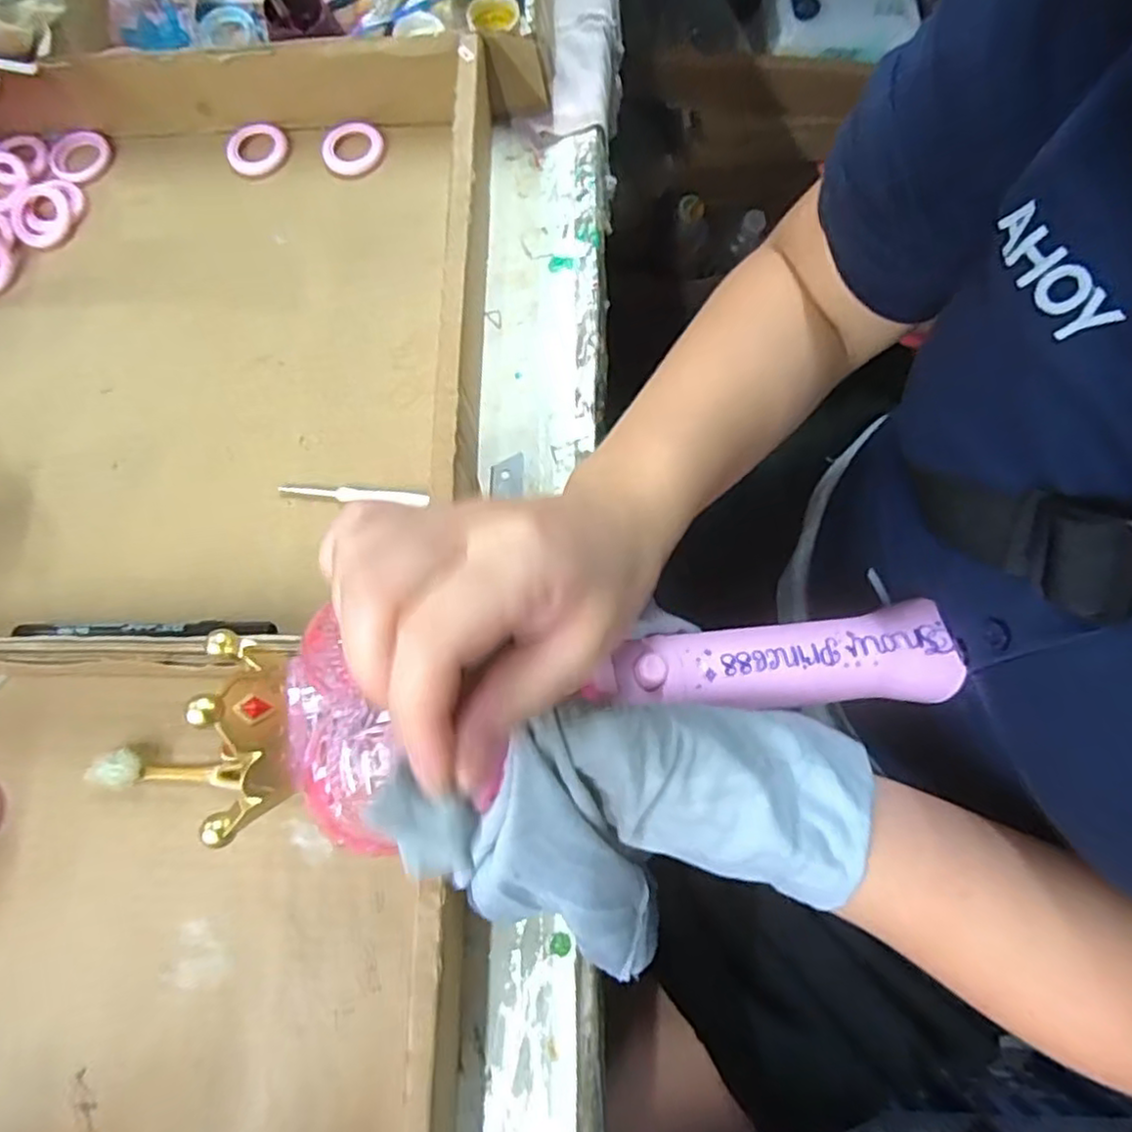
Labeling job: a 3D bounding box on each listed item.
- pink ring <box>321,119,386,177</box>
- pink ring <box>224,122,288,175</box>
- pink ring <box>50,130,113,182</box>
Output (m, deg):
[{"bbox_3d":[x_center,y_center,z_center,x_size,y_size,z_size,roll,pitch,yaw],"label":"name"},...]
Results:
[{"bbox_3d":[-0.132,-0.257,0.415,0.038,0.009,0.033,-26,77,-5],"label":"pink ring"},{"bbox_3d":[-0.192,-0.259,0.418,0.037,0.007,0.033,11,77,4],"label":"pink ring"},{"bbox_3d":[-0.306,-0.259,0.422,0.037,0.006,0.037,0,76,1],"label":"pink ring"}]

